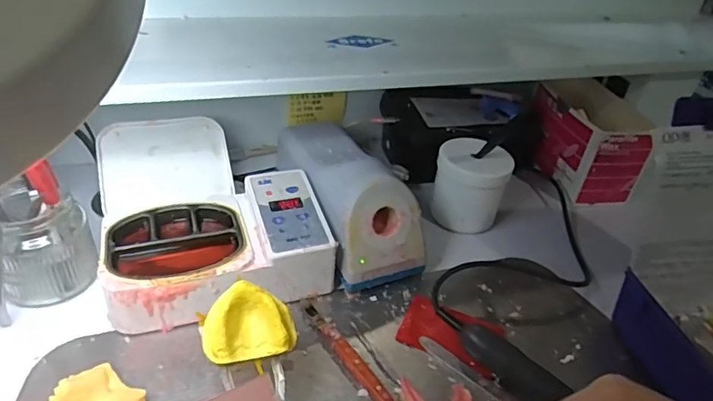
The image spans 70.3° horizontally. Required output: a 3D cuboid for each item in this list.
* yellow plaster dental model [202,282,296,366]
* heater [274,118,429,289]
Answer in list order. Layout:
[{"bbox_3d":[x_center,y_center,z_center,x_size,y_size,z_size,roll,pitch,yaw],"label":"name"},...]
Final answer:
[{"bbox_3d":[-0.076,0.084,0.353,0.060,0.025,0.051,-6,80,-23],"label":"yellow plaster dental model"},{"bbox_3d":[-0.013,-0.013,0.522,0.079,0.092,0.204,-11,39,-24],"label":"heater"}]

